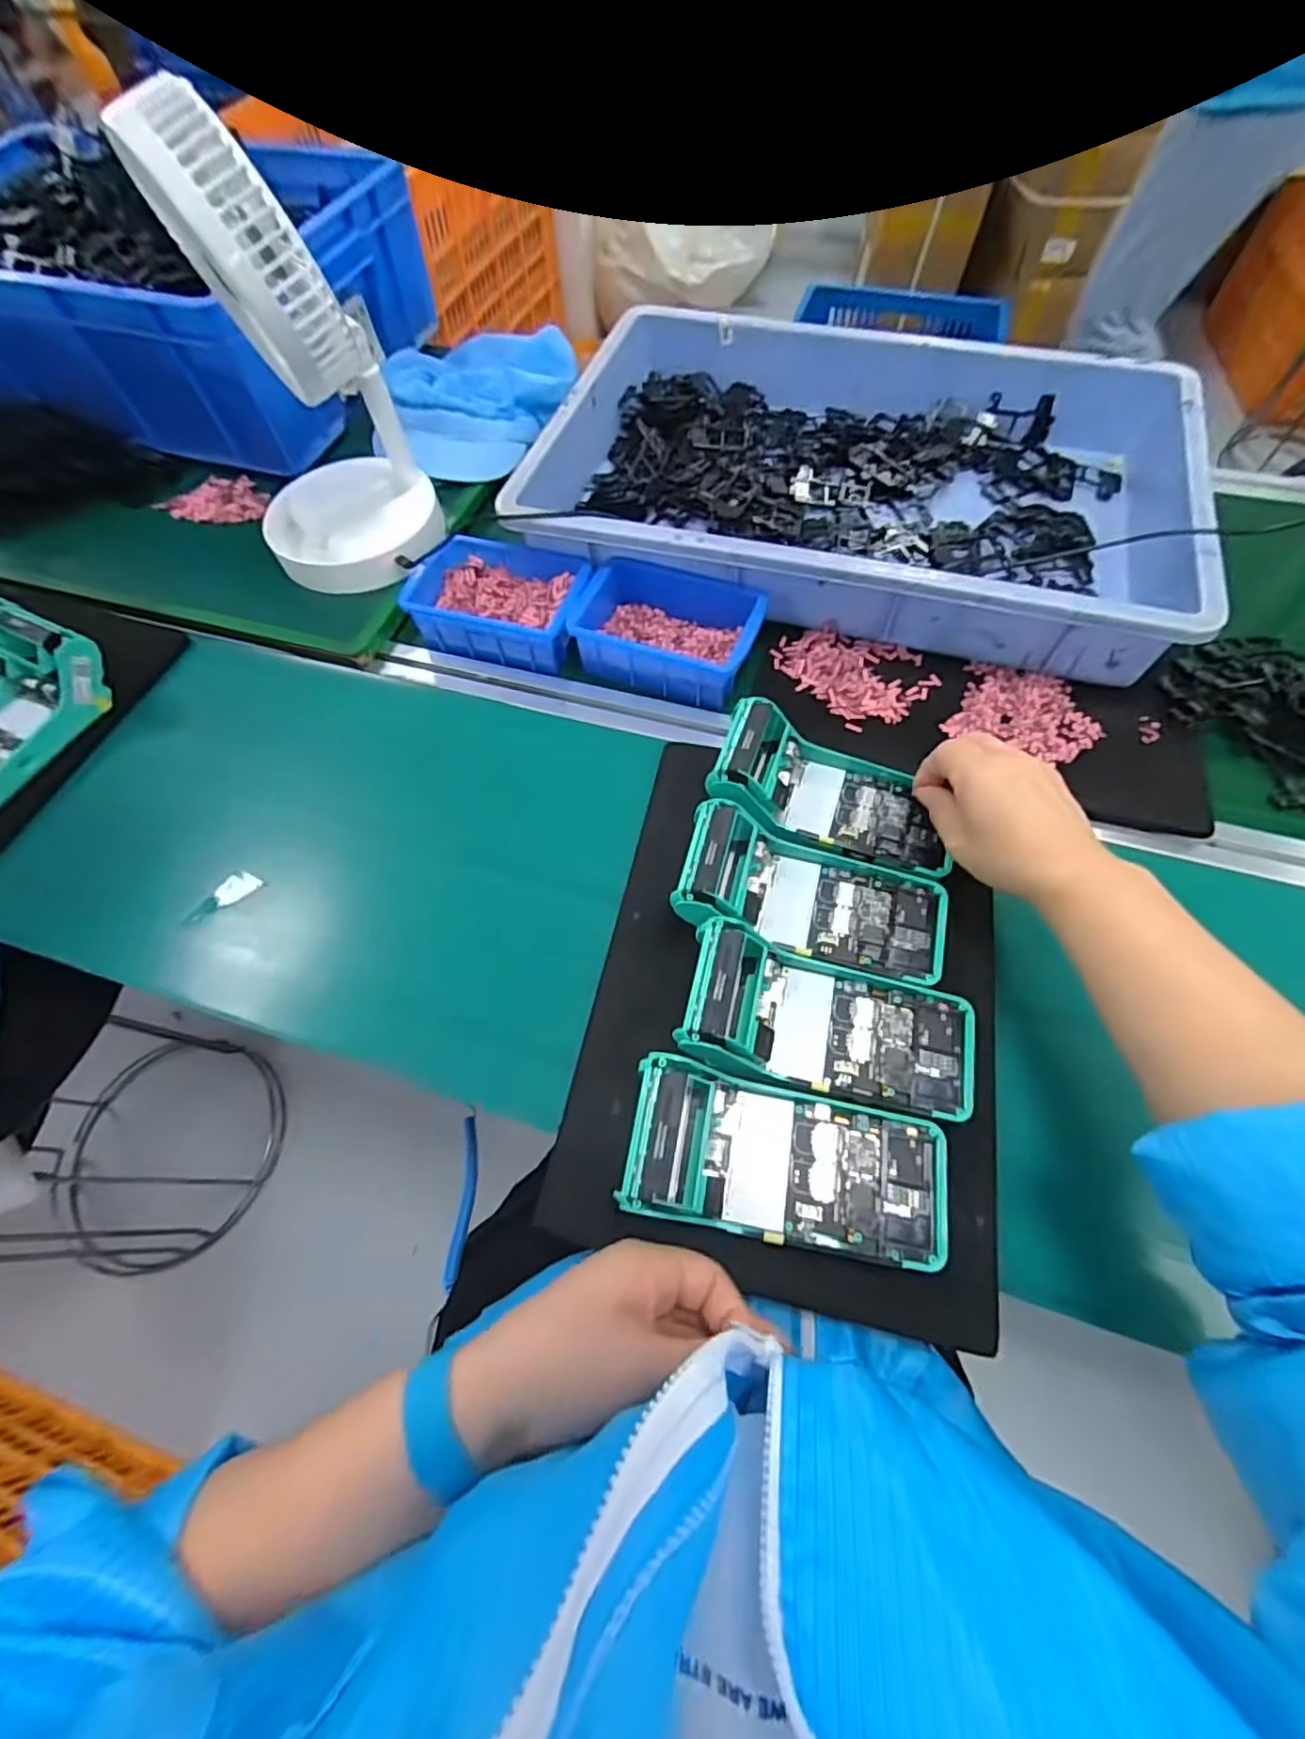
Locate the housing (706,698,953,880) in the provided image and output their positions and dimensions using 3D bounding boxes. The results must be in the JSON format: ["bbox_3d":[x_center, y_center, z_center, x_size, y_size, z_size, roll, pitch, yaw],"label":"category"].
[{"bbox_3d":[0.125,-0.059,0.429,0.157,0.056,0.083,13,65,9],"label":"housing"}]

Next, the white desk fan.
[{"bbox_3d":[-0.283,-0.377,0.487,0.153,0.280,0.160,-26,65,-10],"label":"white desk fan"}]

